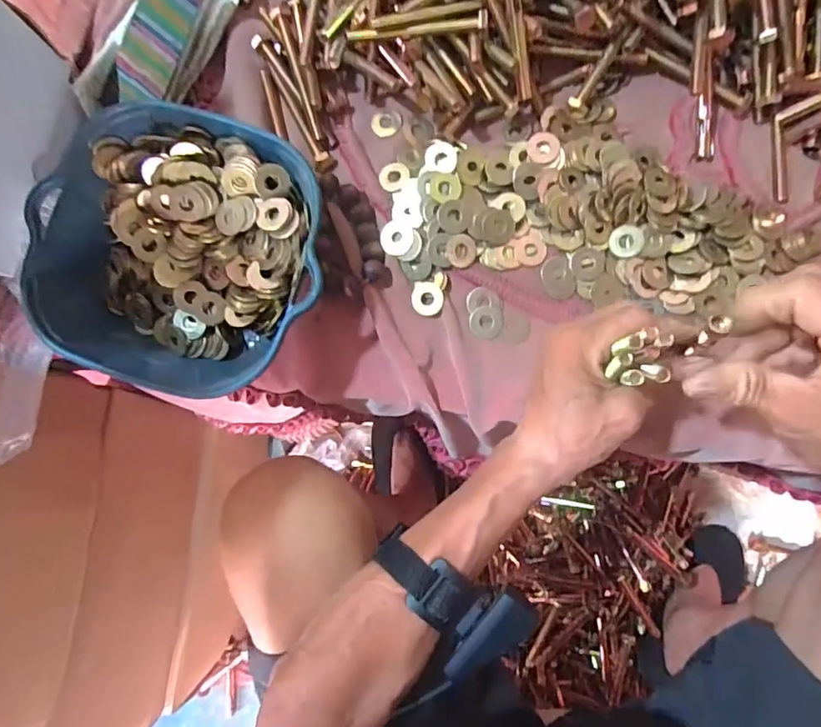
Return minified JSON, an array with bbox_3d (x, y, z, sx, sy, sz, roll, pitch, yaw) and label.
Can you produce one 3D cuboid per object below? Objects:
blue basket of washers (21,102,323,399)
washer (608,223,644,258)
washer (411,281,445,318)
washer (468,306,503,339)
[{"bbox_3d":[-0.158,-0.074,0.389,0.193,0.076,0.187,15,84,5],"label":"blue basket of washers"},{"bbox_3d":[0.164,-0.093,0.402,0.025,0.004,0.025,1,95,15],"label":"washer"},{"bbox_3d":[0.013,-0.050,0.409,0.024,0.006,0.026,6,84,4],"label":"washer"},{"bbox_3d":[0.059,-0.032,0.408,0.025,0.004,0.025,-4,83,3],"label":"washer"}]

